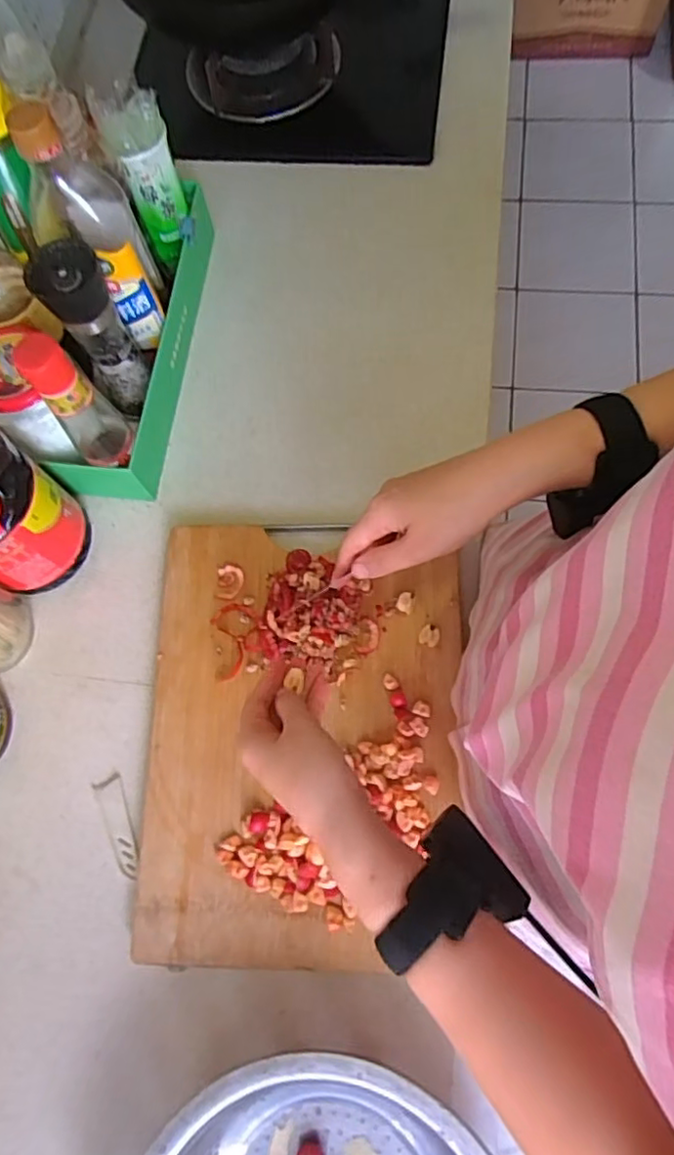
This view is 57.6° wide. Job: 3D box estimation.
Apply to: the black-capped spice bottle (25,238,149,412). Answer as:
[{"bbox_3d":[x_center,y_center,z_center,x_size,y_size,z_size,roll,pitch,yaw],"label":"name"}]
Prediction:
[{"bbox_3d":[-0.223,-0.227,0.575,0.058,0.162,0.060,-1,73,4],"label":"black-capped spice bottle"}]

